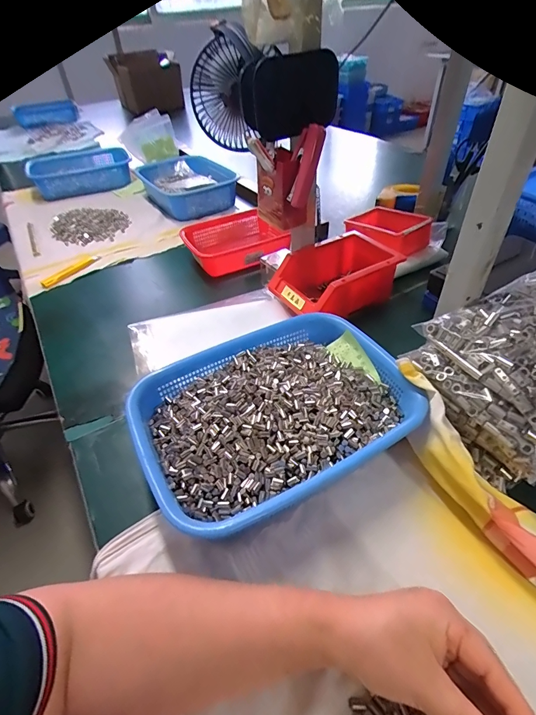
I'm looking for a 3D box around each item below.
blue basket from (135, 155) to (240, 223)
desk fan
[{"bbox_3d":[-0.206,-0.456,0.987,0.208,0.067,0.288,-20,46,-15],"label":"blue basket"},{"bbox_3d":[-0.012,-0.369,0.518,0.114,0.133,0.181,-31,50,-25],"label":"desk fan"}]

